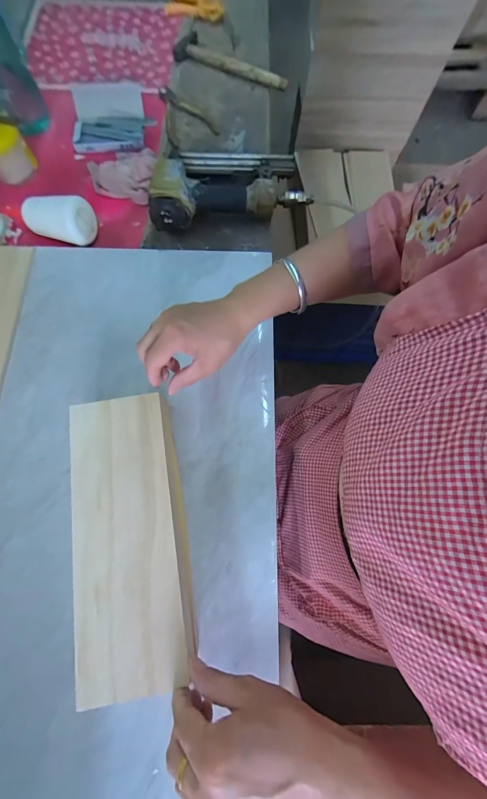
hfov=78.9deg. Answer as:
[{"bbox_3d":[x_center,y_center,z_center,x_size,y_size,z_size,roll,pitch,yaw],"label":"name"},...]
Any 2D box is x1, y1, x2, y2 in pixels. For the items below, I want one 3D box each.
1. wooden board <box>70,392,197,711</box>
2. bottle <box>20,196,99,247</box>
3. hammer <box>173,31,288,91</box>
[{"bbox_3d":[-0.118,0.133,0.308,0.107,0.025,0.273,-10,74,-3],"label":"wooden board"},{"bbox_3d":[-0.285,-0.280,0.466,0.097,0.063,0.058,14,75,4],"label":"bottle"},{"bbox_3d":[-0.029,-0.676,0.593,0.252,0.022,0.080,34,77,8],"label":"hammer"}]

